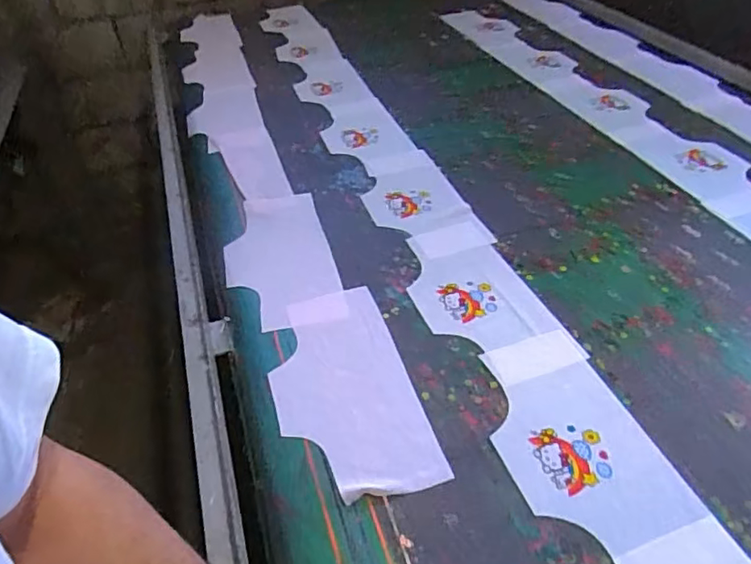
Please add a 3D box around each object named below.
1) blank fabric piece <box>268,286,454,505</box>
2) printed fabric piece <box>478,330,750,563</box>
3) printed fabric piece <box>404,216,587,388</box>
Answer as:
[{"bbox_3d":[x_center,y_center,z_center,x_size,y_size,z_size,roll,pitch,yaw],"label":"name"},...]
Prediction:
[{"bbox_3d":[-0.043,0.130,0.721,0.164,0.008,0.321,-14,43,-11],"label":"blank fabric piece"},{"bbox_3d":[0.227,0.187,0.637,0.163,0.006,0.322,-14,43,-12],"label":"printed fabric piece"},{"bbox_3d":[0.145,0.018,0.829,0.163,0.008,0.325,-15,43,-13],"label":"printed fabric piece"}]

